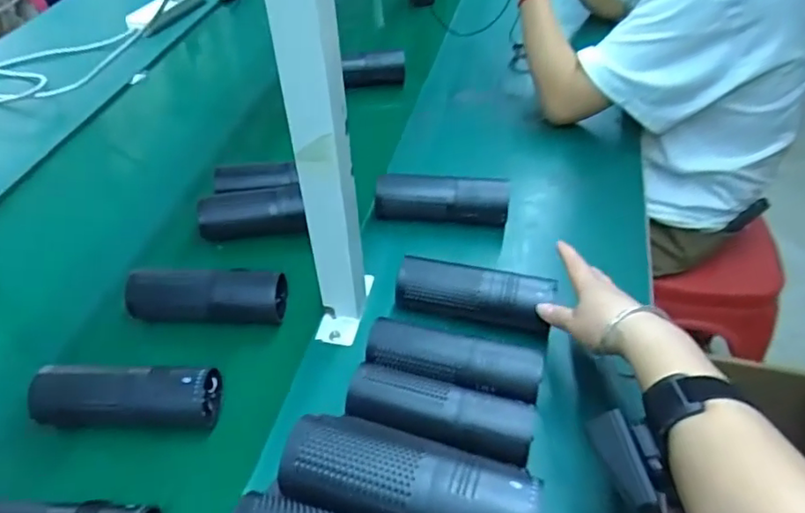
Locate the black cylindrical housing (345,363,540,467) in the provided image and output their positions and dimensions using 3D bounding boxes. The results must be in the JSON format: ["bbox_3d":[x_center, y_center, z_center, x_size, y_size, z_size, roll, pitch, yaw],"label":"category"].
[{"bbox_3d":[0.033,0.139,0.524,0.164,0.048,0.056,12,47,12],"label":"black cylindrical housing"}]

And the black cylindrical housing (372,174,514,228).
[{"bbox_3d":[0.048,-0.070,0.730,0.164,0.051,0.049,6,46,6],"label":"black cylindrical housing"}]

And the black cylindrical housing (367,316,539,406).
[{"bbox_3d":[0.045,0.102,0.558,0.162,0.054,0.053,14,47,14],"label":"black cylindrical housing"}]

